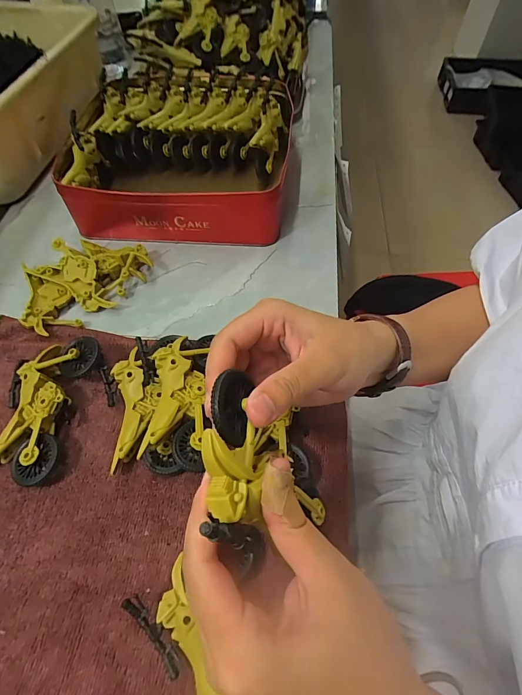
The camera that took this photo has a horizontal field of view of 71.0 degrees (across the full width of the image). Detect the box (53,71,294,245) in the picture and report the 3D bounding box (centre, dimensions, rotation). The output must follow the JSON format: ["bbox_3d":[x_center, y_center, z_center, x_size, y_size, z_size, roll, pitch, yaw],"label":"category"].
[{"bbox_3d":[-0.093,-0.243,0.453,0.248,0.080,0.261,5,57,3],"label":"box"}]

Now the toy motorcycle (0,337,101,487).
[{"bbox_3d":[-0.176,0.043,0.290,0.065,0.028,0.113,10,58,6],"label":"toy motorcycle"}]

